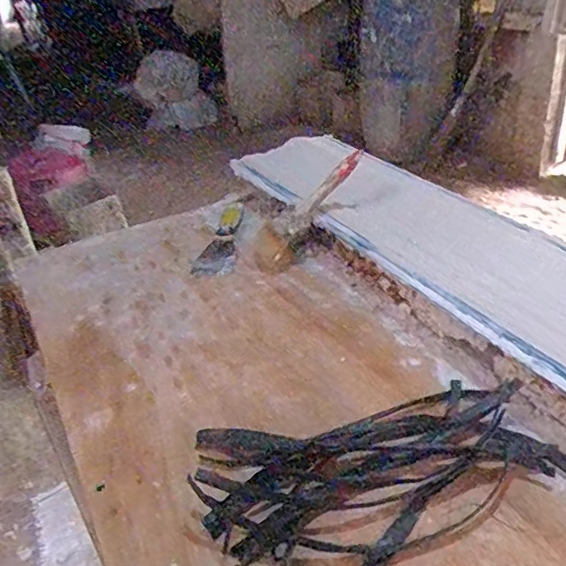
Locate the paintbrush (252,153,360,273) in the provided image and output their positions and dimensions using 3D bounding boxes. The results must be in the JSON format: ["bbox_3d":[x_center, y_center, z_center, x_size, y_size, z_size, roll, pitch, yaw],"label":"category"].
[{"bbox_3d":[0.034,-0.103,0.791,0.207,0.026,0.075,-49,41,-1],"label":"paintbrush"}]

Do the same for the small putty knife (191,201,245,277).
[{"bbox_3d":[-0.091,-0.070,0.858,0.052,0.020,0.192,0,33,9],"label":"small putty knife"}]

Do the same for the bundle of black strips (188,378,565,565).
[{"bbox_3d":[0.080,0.161,0.470,0.294,0.026,0.172,-10,33,-5],"label":"bundle of black strips"}]

